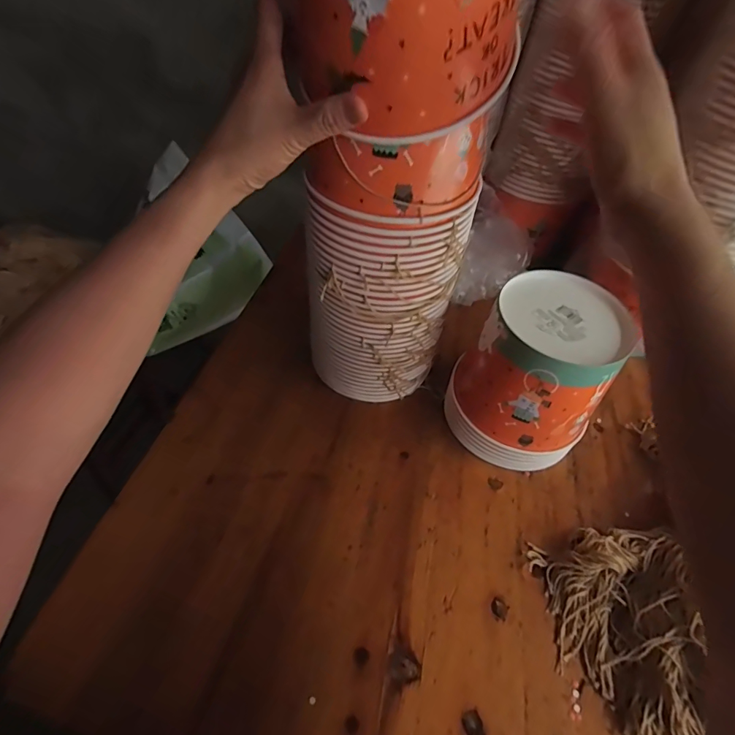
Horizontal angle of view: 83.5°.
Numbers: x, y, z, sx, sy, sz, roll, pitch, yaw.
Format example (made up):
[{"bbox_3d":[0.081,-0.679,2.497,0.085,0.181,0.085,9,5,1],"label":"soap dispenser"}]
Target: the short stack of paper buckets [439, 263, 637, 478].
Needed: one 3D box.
[{"bbox_3d":[0.186,0.013,0.455,0.147,0.169,0.141,32,55,19],"label":"short stack of paper buckets"}]

